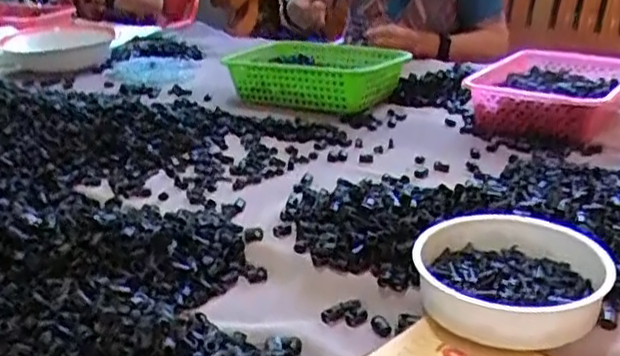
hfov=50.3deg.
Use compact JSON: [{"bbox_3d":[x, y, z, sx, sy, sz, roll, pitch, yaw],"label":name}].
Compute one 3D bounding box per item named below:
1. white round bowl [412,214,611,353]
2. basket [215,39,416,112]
[{"bbox_3d":[0.174,0.087,0.588,0.161,0.049,0.167,-1,23,0],"label":"white round bowl"},{"bbox_3d":[0.018,-0.185,1.169,0.258,0.081,0.199,13,26,30],"label":"basket"}]

